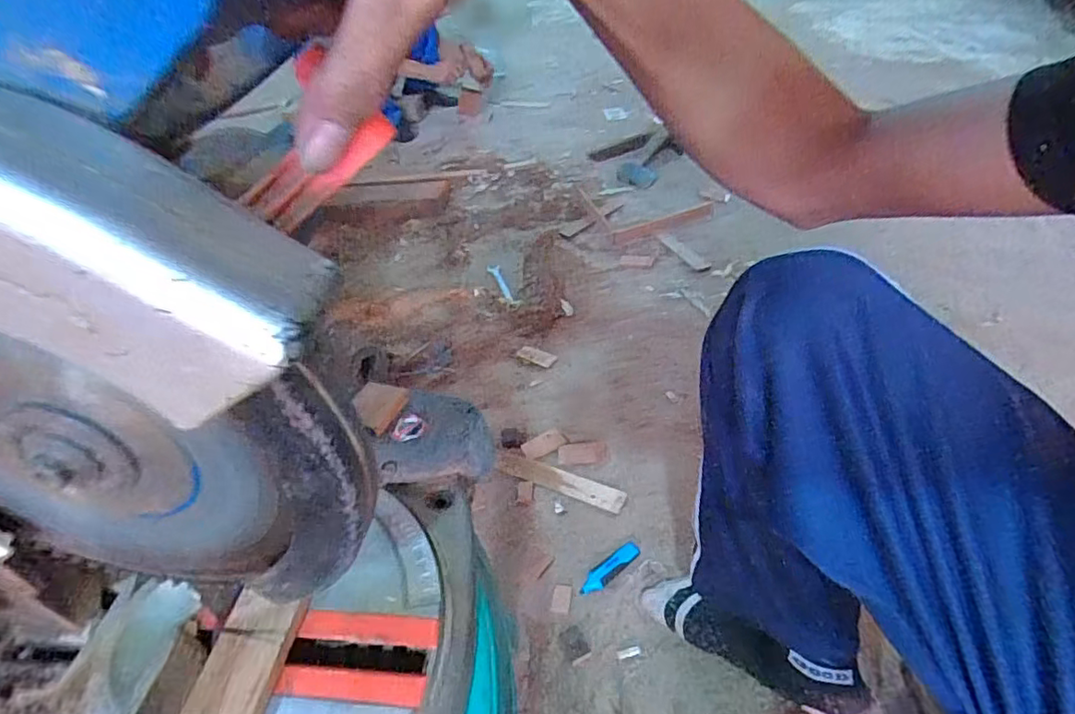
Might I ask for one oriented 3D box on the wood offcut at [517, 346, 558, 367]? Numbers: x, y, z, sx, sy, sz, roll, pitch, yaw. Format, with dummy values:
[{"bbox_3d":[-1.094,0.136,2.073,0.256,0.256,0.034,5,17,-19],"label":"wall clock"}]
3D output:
[{"bbox_3d":[-0.003,-0.002,1.169,0.081,0.006,0.039,19,48,28],"label":"wood offcut"}]

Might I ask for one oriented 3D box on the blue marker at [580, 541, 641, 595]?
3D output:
[{"bbox_3d":[0.099,0.290,0.797,0.099,0.017,0.028,-30,45,-22],"label":"blue marker"}]

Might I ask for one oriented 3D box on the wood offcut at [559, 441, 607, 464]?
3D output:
[{"bbox_3d":[0.074,0.155,0.946,0.077,0.007,0.046,-5,41,5],"label":"wood offcut"}]

